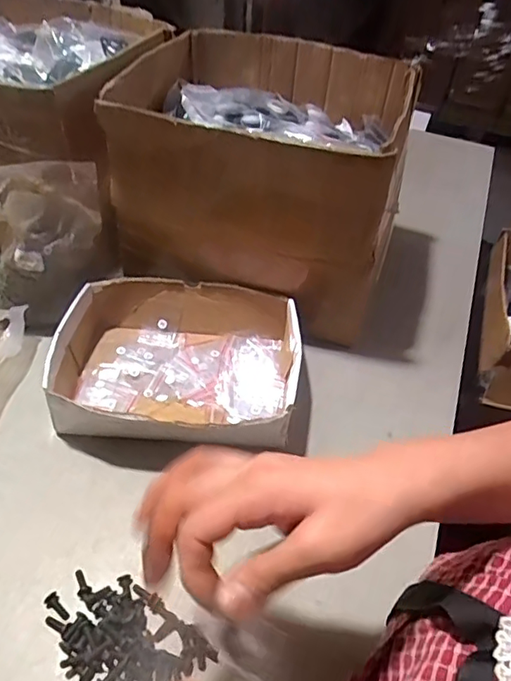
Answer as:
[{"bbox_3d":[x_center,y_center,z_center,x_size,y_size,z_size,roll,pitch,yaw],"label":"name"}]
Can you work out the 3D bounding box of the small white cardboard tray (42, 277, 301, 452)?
[{"bbox_3d":[-0.083,0.024,0.575,0.246,0.067,0.205,3,45,0],"label":"small white cardboard tray"}]

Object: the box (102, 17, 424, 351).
[{"bbox_3d":[0.026,-0.228,0.699,0.327,0.233,0.389,18,47,14],"label":"box"}]

